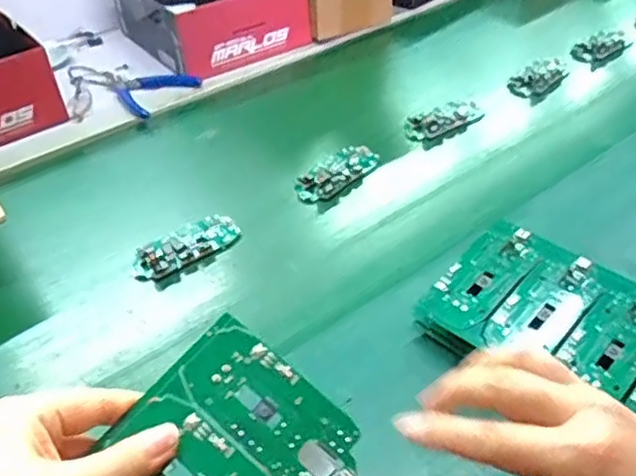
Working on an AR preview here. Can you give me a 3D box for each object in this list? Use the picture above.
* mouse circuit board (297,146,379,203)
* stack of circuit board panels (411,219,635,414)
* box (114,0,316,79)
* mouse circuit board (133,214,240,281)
[{"bbox_3d":[0.019,-0.067,0.669,0.052,0.011,0.102,24,48,30],"label":"mouse circuit board"},{"bbox_3d":[0.178,0.068,0.458,0.193,0.048,0.107,27,49,32],"label":"stack of circuit board panels"},{"bbox_3d":[-0.159,-0.332,0.923,0.190,0.089,0.266,-25,44,-23],"label":"box"},{"bbox_3d":[-0.119,0.005,0.592,0.101,0.009,0.049,-30,47,-27],"label":"mouse circuit board"}]

